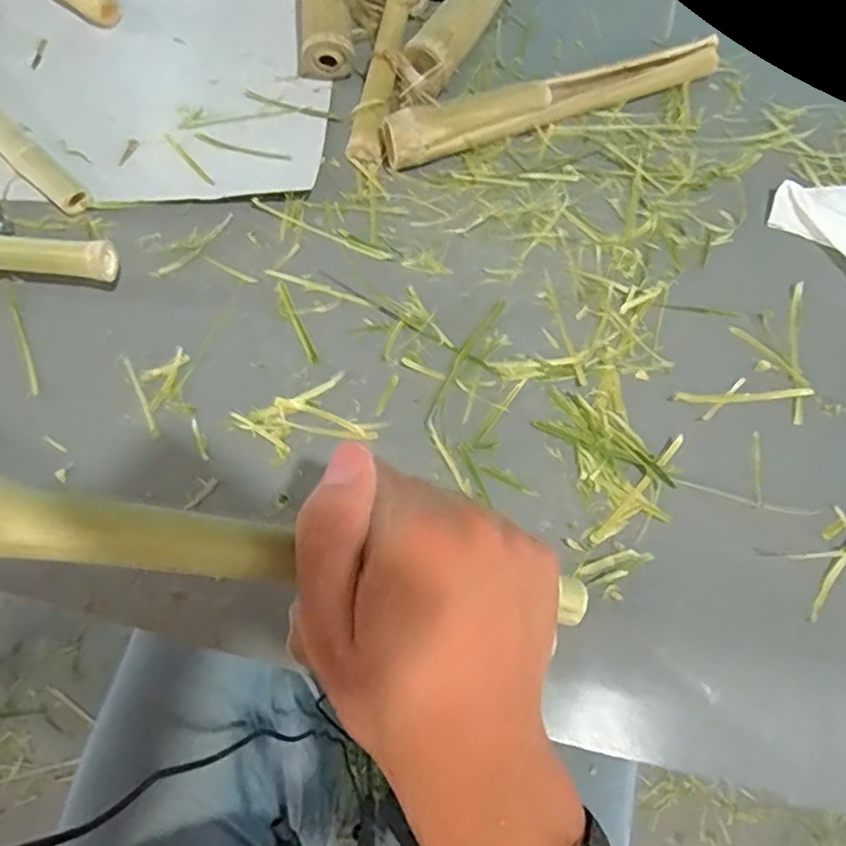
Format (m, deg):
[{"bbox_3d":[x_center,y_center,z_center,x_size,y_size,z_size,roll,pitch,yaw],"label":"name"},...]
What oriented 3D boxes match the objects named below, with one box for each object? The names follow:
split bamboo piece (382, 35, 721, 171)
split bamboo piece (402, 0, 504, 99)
[{"bbox_3d":[0.092,-0.228,0.432,0.254,0.032,0.030,-22,67,-11],"label":"split bamboo piece"},{"bbox_3d":[0.042,-0.324,0.478,0.031,0.041,0.217,23,66,10],"label":"split bamboo piece"}]

